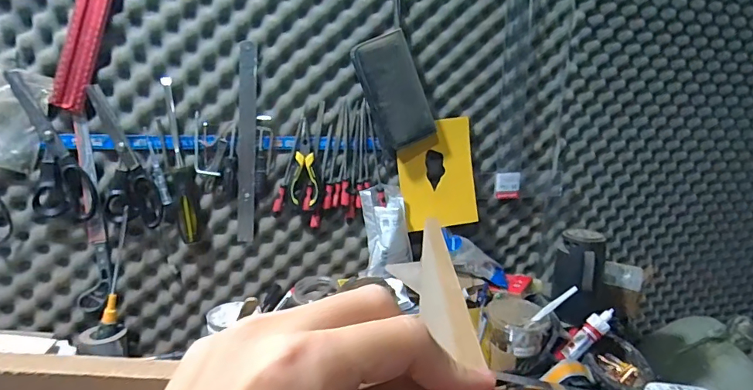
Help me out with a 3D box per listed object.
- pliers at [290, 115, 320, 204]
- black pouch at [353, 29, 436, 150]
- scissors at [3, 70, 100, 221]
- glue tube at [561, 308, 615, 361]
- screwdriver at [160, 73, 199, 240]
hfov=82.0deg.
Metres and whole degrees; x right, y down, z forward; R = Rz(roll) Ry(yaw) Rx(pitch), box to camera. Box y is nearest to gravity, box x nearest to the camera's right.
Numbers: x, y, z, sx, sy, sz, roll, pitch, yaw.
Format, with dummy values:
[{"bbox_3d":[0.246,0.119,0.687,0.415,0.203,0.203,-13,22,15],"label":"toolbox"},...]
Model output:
[{"bbox_3d":[-0.122,-0.055,0.734,0.049,0.142,0.019,-1,12,-12],"label":"pliers"},{"bbox_3d":[0.033,-0.174,0.733,0.094,0.184,0.029,-29,19,-16],"label":"black pouch"},{"bbox_3d":[-0.471,-0.067,0.636,0.081,0.217,0.010,-7,11,-22],"label":"scissors"},{"bbox_3d":[0.338,0.220,0.687,0.025,0.103,0.029,42,2,-16],"label":"glue tube"},{"bbox_3d":[-0.309,-0.051,0.685,0.028,0.252,0.029,-10,16,-42],"label":"screwdriver"}]

